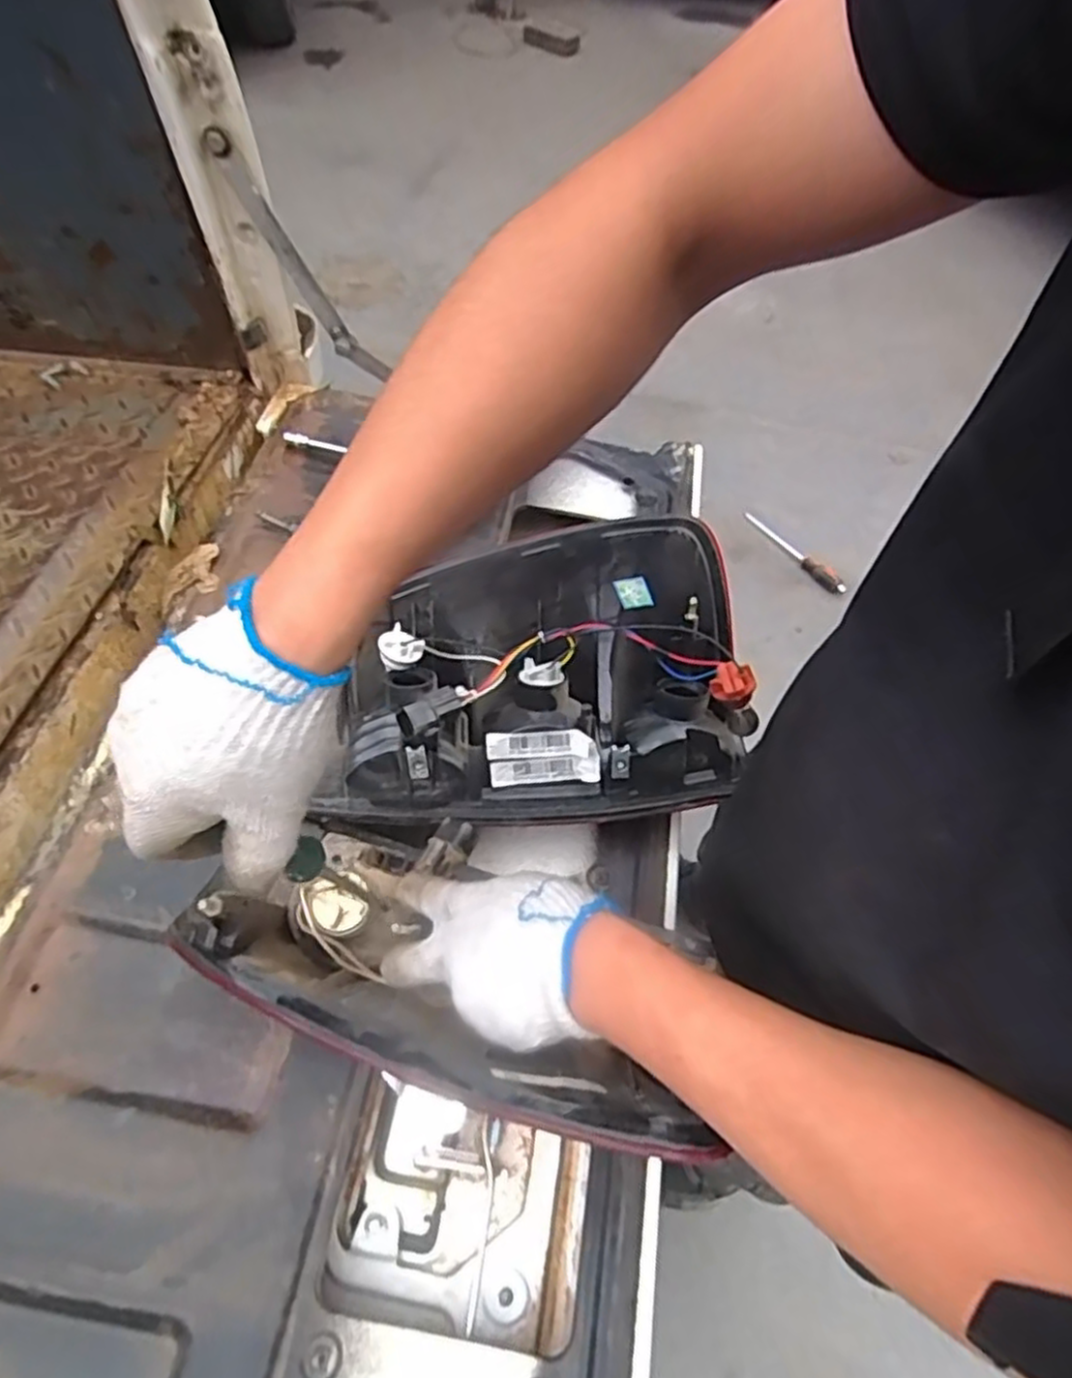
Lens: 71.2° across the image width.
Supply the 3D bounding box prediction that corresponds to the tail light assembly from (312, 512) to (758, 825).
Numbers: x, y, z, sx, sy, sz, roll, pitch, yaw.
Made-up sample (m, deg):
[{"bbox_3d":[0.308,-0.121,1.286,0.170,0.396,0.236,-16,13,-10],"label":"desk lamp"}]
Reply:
[{"bbox_3d":[0.005,-0.014,0.582,0.308,0.110,0.193,-3,55,-4],"label":"tail light assembly"}]

